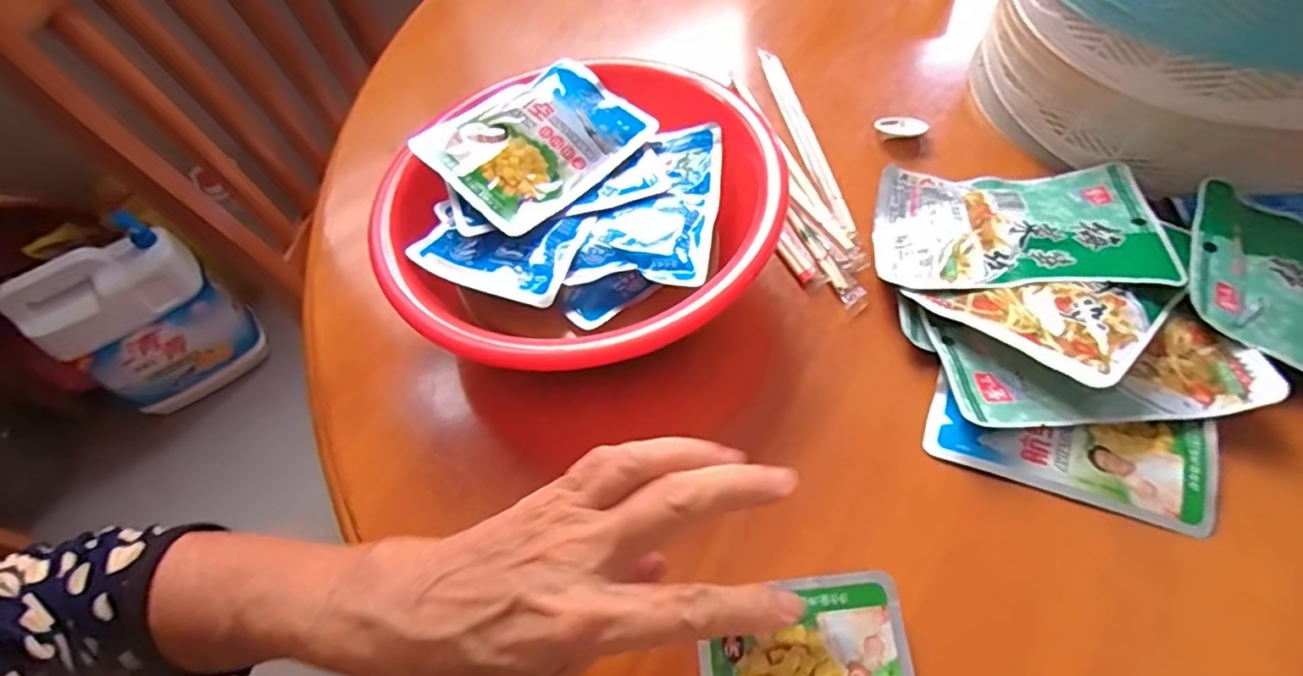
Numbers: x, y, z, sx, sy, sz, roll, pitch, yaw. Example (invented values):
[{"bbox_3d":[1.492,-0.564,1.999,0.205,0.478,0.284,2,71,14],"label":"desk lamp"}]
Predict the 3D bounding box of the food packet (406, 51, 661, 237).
[{"bbox_3d":[-0.066,-0.120,0.383,0.085,0.009,0.127,42,64,9],"label":"food packet"}]

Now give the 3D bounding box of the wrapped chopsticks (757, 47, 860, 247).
[{"bbox_3d":[0.110,-0.147,0.454,0.018,0.012,0.209,-8,55,-2],"label":"wrapped chopsticks"}]

